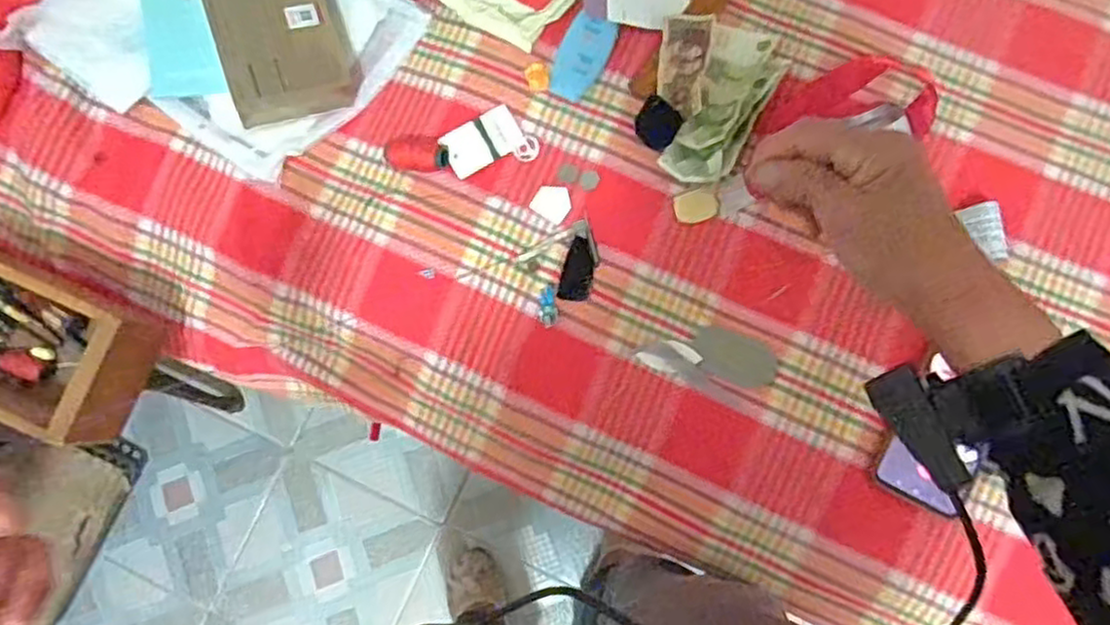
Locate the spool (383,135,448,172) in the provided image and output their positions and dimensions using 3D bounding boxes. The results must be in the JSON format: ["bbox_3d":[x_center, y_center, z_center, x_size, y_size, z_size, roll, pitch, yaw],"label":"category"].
[{"bbox_3d":[-0.122,-0.138,0.644,0.054,0.021,0.034,-9,79,-3],"label":"spool"}]

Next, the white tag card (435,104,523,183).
[{"bbox_3d":[-0.066,-0.156,0.660,0.072,0.004,0.042,-32,96,-14],"label":"white tag card"}]

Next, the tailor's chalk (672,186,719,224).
[{"bbox_3d":[0.125,-0.095,0.645,0.037,0.004,0.028,-16,91,9],"label":"tailor's chalk"}]

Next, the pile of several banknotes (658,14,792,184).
[{"bbox_3d":[0.148,-0.192,0.648,0.106,0.023,0.151,4,79,-1],"label":"pile of several banknotes"}]

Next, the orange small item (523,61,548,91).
[{"bbox_3d":[-0.016,-0.213,0.658,0.020,0.009,0.023,-14,80,-4],"label":"orange small item"}]

